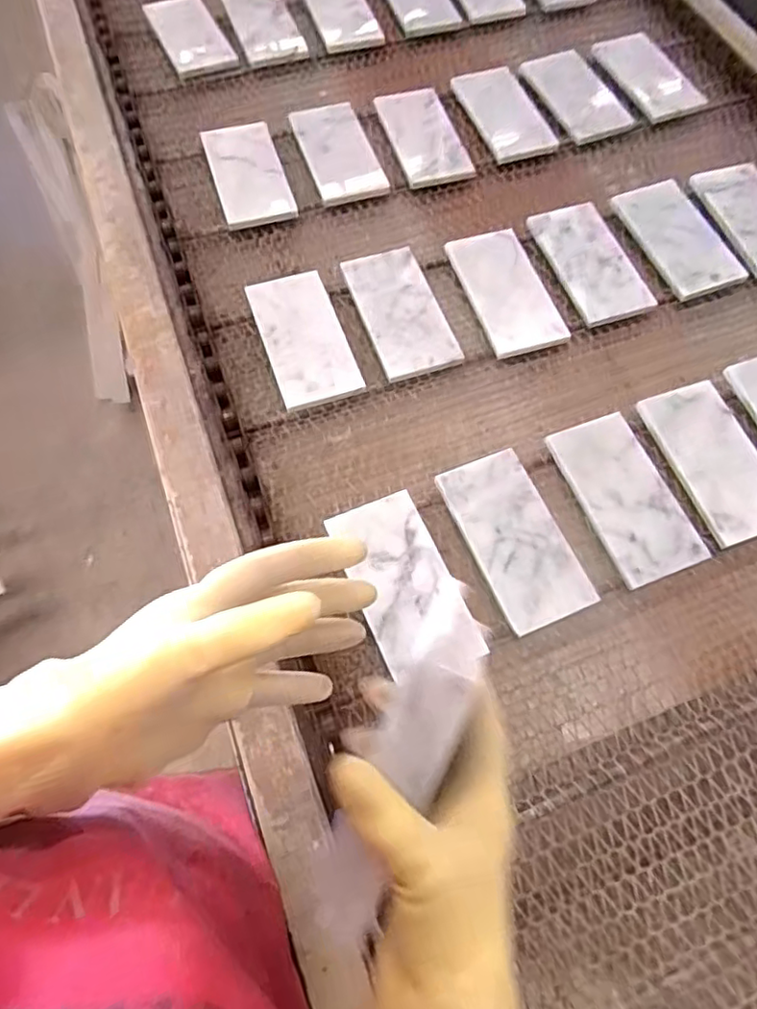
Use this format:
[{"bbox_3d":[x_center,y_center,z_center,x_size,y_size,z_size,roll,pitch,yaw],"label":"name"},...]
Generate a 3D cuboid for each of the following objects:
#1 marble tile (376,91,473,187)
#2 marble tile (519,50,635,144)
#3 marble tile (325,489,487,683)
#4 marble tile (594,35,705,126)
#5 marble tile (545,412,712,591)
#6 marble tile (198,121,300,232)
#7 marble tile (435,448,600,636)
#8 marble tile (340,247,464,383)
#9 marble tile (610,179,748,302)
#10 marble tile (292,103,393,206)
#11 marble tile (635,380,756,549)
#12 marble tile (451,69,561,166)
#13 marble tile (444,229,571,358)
[{"bbox_3d":[0.053,-0.452,0.755,0.081,0.013,0.153,-16,67,-3],"label":"marble tile"},{"bbox_3d":[0.258,-0.537,0.815,0.093,0.015,0.166,-19,65,-9],"label":"marble tile"},{"bbox_3d":[0.021,0.066,0.508,0.076,0.011,0.156,-22,66,-10],"label":"marble tile"},{"bbox_3d":[0.362,-0.578,0.832,0.085,0.013,0.157,-19,65,-9],"label":"marble tile"},{"bbox_3d":[0.223,-0.009,0.560,0.083,0.014,0.157,-19,65,-9],"label":"marble tile"},{"bbox_3d":[-0.153,-0.389,0.723,0.080,0.010,0.157,-14,65,-13],"label":"marble tile"},{"bbox_3d":[0.116,0.027,0.530,0.077,0.005,0.154,-21,66,-10],"label":"marble tile"},{"bbox_3d":[0.021,-0.198,0.641,0.079,0.017,0.158,-17,63,-8],"label":"marble tile"},{"bbox_3d":[0.333,-0.300,0.692,0.075,0.016,0.155,-18,65,-9],"label":"marble tile"},{"bbox_3d":[-0.049,-0.420,0.740,0.079,0.016,0.146,-20,74,2],"label":"marble tile"},{"bbox_3d":[0.309,-0.045,0.567,0.089,0.012,0.156,-17,65,-8],"label":"marble tile"},{"bbox_3d":[0.160,-0.501,0.791,0.086,0.011,0.162,-16,65,-8],"label":"marble tile"},{"bbox_3d":[0.132,-0.226,0.657,0.077,0.017,0.158,-14,65,-7],"label":"marble tile"}]

